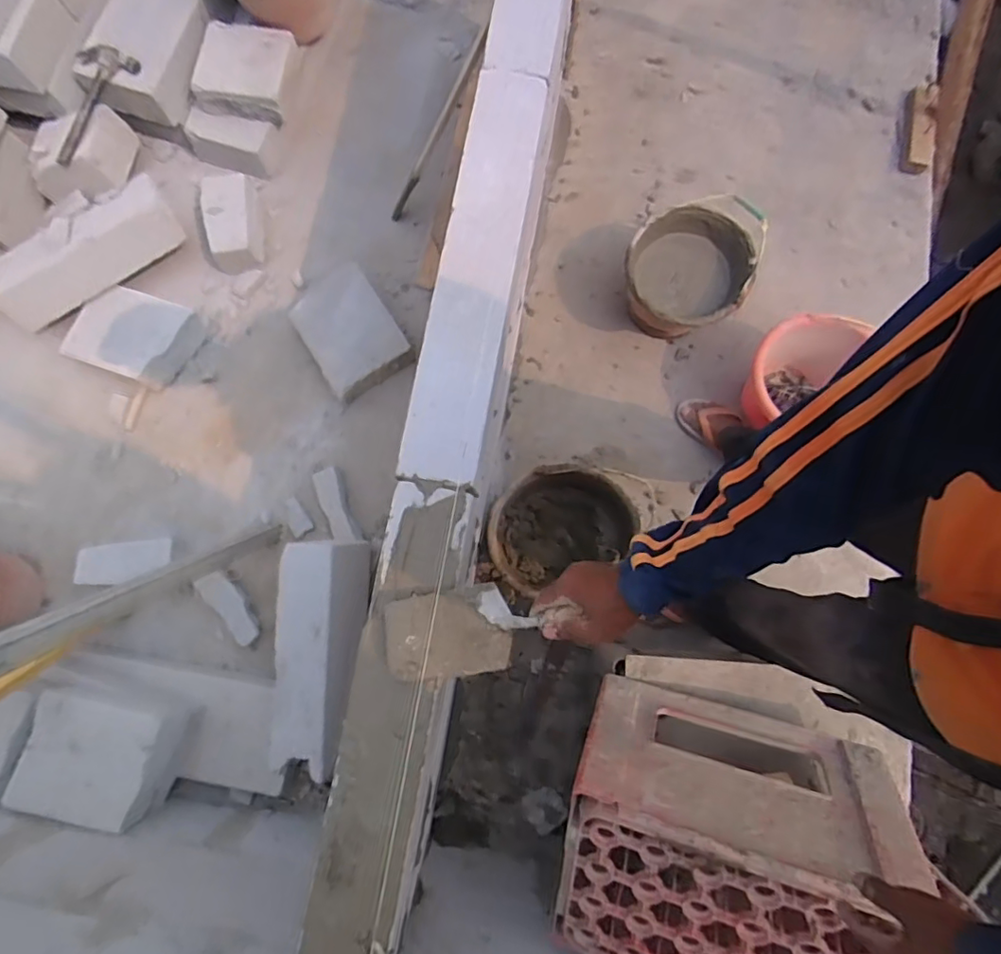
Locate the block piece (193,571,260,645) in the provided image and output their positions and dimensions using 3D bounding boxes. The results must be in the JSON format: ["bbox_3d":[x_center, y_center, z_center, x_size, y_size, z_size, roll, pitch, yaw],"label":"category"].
[{"bbox_3d":[-0.576,0.278,1.203,0.059,0.028,0.168,-33,96,-6],"label":"block piece"}]

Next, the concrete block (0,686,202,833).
[{"bbox_3d":[-0.737,0.511,1.043,0.262,0.115,0.211,9,80,1],"label":"concrete block"}]

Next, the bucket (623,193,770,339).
[{"bbox_3d":[0.419,-0.449,1.279,0.307,0.196,0.263,-38,82,-7],"label":"bucket"}]

